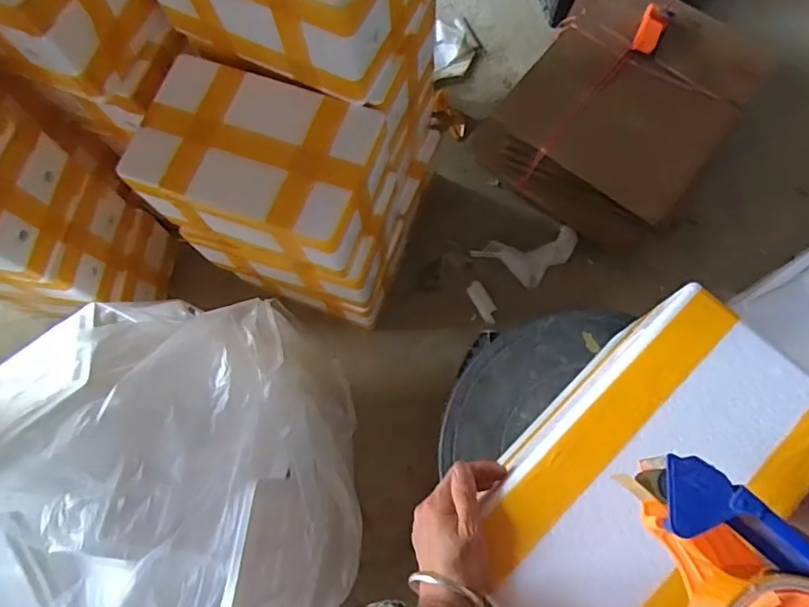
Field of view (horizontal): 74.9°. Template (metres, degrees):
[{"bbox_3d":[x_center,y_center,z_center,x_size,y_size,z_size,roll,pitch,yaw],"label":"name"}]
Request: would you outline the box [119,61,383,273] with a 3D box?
[{"bbox_3d":[-0.207,-0.213,0.784,0.335,0.117,0.231,20,75,7],"label":"box"}]

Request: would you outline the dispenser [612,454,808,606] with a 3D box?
[{"bbox_3d":[0.192,0.159,0.293,0.081,0.061,0.152,-21,74,-5],"label":"dispenser"}]

